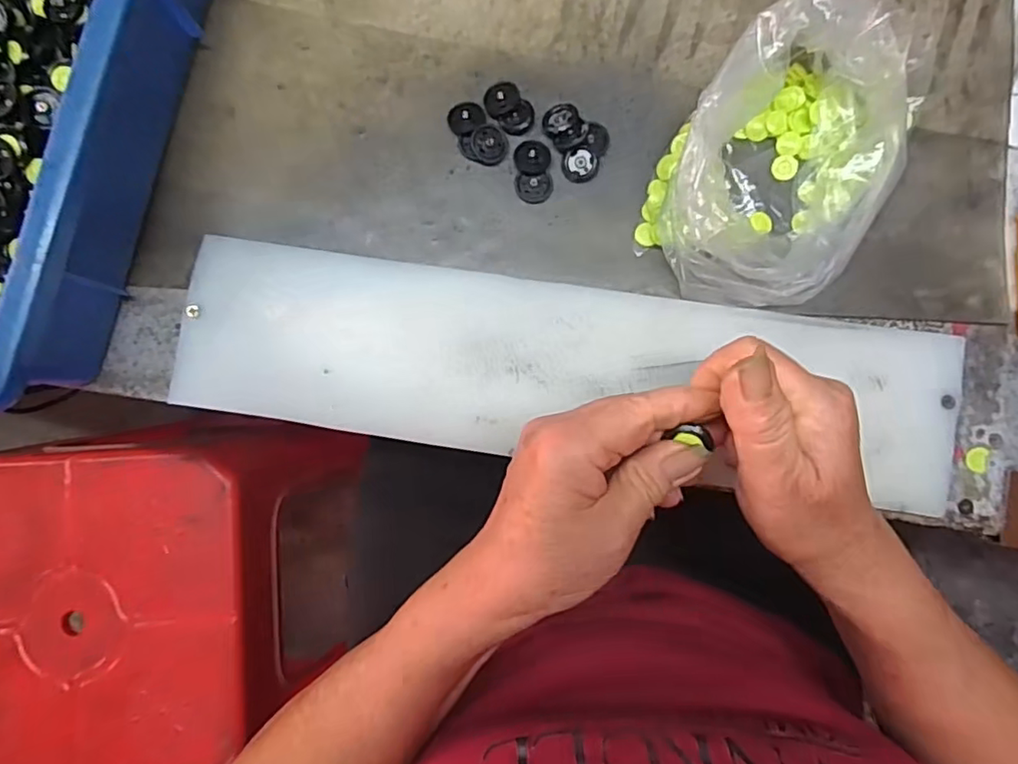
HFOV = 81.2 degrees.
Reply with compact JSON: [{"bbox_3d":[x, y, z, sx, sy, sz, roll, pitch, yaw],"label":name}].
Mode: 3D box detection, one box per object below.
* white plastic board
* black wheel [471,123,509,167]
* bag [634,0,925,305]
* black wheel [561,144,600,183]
[{"bbox_3d":[0.028,-0.007,0.311,0.398,0.012,0.092,8,86,1],"label":"white plastic board"},{"bbox_3d":[-0.011,-0.130,0.325,0.020,0.006,0.022,0,86,1],"label":"black wheel"},{"bbox_3d":[0.142,-0.112,0.291,0.107,0.051,0.156,40,88,3],"label":"bag"},{"bbox_3d":[0.039,-0.119,0.324,0.019,0.004,0.019,0,86,1],"label":"black wheel"}]

